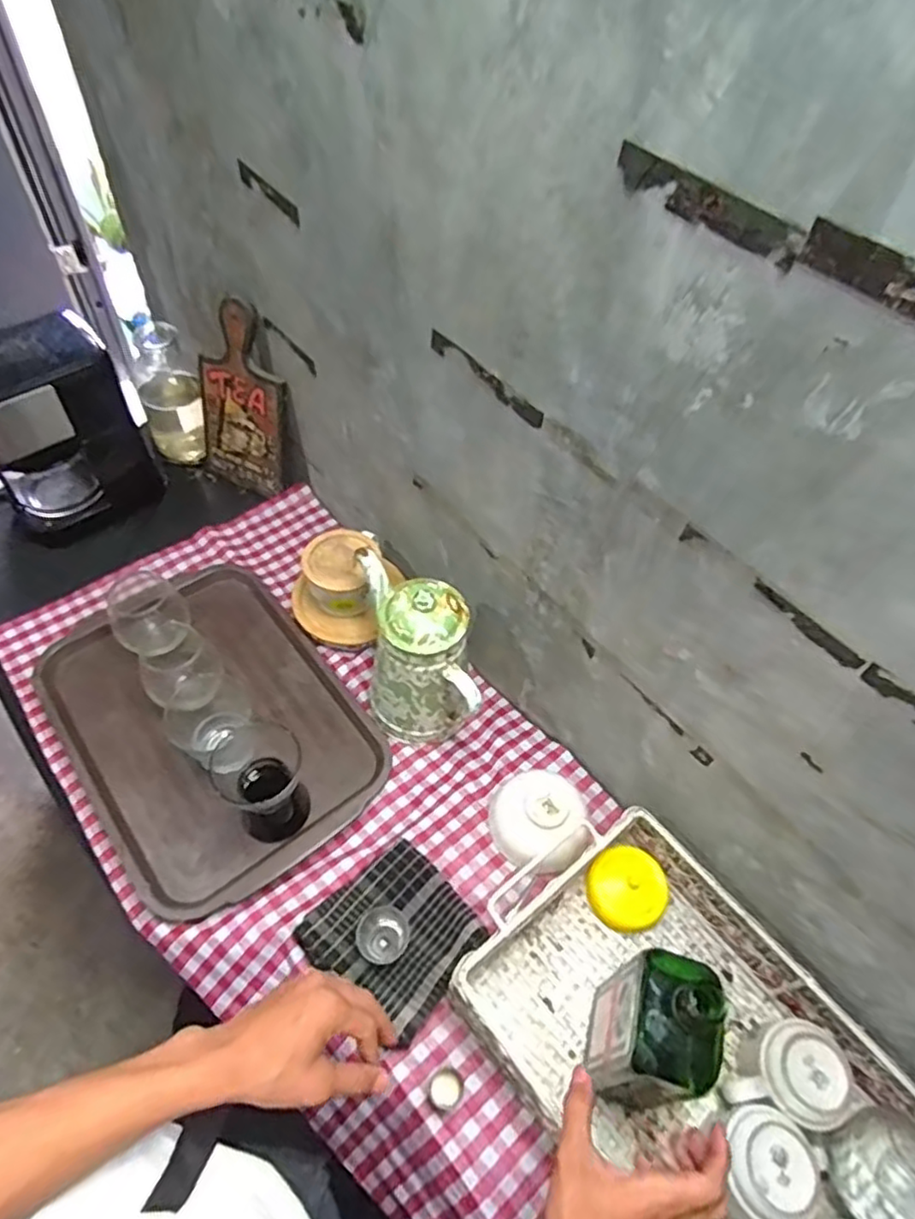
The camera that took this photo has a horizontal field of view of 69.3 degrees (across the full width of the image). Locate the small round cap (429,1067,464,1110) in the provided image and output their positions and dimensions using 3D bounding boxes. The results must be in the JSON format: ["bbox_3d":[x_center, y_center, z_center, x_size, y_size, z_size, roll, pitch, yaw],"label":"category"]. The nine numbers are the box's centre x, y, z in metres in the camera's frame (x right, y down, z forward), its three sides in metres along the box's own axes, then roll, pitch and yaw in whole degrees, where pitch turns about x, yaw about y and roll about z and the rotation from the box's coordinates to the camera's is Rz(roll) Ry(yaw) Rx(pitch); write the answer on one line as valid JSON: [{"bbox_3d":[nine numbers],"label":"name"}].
[{"bbox_3d":[-0.010,0.428,0.591,0.030,0.005,0.032,3,55,-4],"label":"small round cap"}]

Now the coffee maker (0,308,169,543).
[{"bbox_3d":[-0.560,-0.232,0.898,0.230,0.245,0.143,-34,64,-25],"label":"coffee maker"}]

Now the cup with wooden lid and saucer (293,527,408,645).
[{"bbox_3d":[-0.148,-0.023,0.878,0.127,0.111,0.130,3,55,-4],"label":"cup with wooden lid and saucer"}]

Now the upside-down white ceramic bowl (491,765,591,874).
[{"bbox_3d":[0.089,0.220,0.715,0.097,0.057,0.115,11,55,3],"label":"upside-down white ceramic bowl"}]

